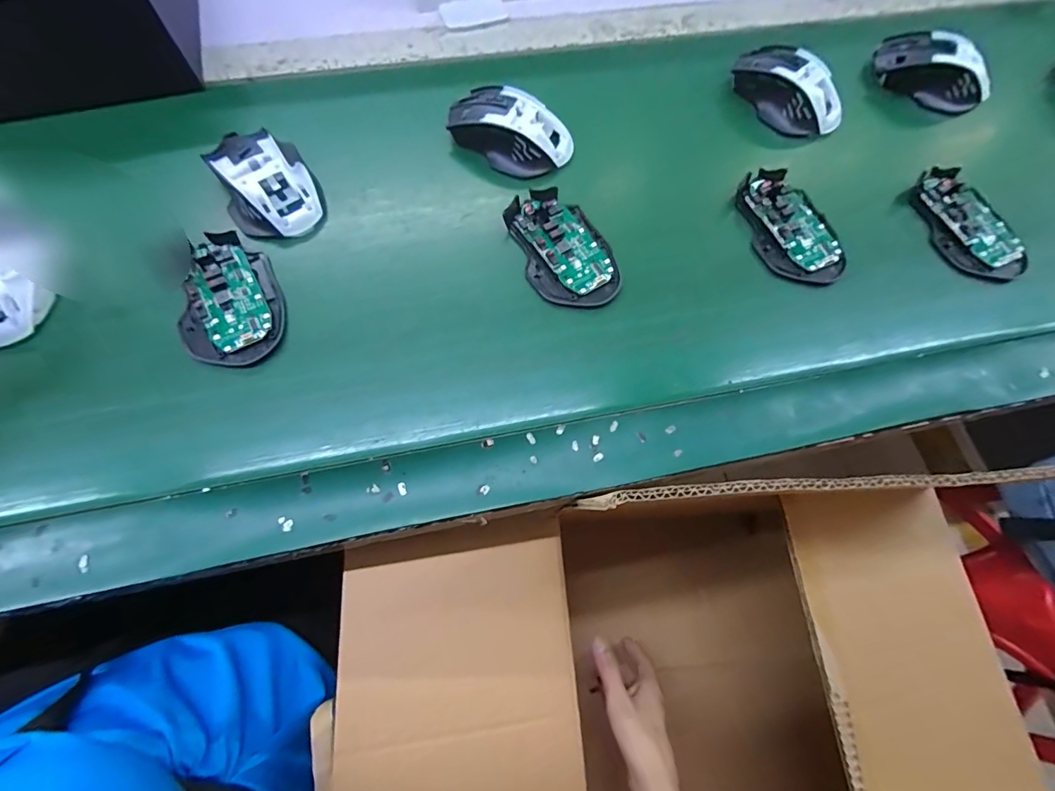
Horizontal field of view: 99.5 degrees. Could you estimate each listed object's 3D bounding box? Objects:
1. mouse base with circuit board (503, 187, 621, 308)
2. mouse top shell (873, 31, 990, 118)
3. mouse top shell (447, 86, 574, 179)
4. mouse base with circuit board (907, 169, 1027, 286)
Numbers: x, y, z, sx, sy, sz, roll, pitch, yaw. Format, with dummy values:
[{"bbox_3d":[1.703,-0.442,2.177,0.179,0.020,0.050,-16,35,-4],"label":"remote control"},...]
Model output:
[{"bbox_3d":[0.030,-0.121,0.371,0.069,0.017,0.113,-22,73,-9],"label":"mouse base with circuit board"},{"bbox_3d":[0.413,-0.332,0.451,0.108,0.034,0.070,32,72,7],"label":"mouse top shell"},{"bbox_3d":[-0.017,-0.241,0.404,0.117,0.038,0.069,20,72,5],"label":"mouse top shell"},{"bbox_3d":[0.388,-0.150,0.395,0.060,0.024,0.113,-27,74,-10],"label":"mouse base with circuit board"}]

